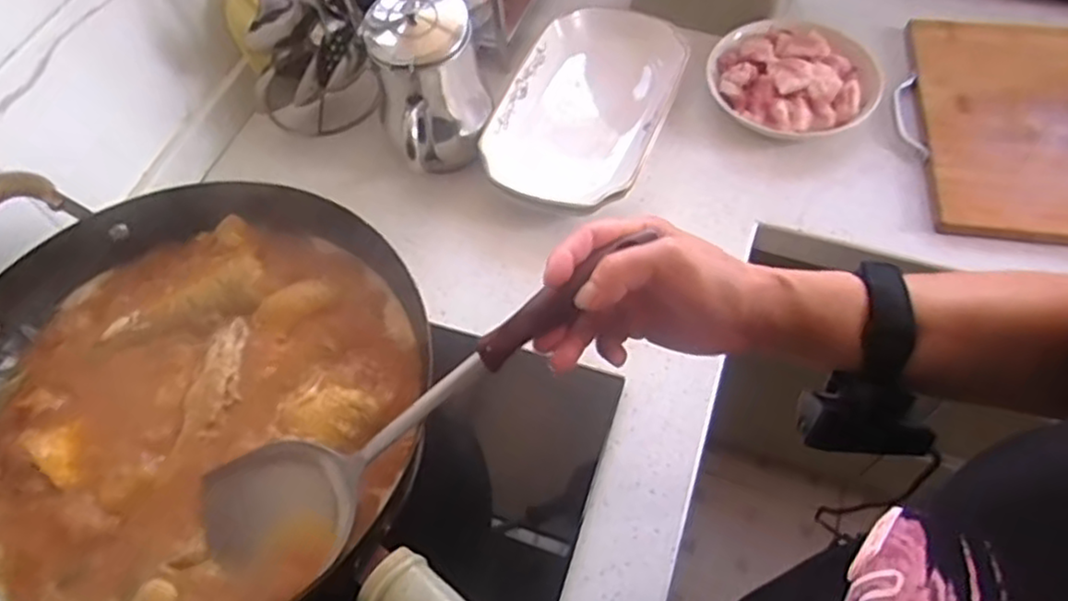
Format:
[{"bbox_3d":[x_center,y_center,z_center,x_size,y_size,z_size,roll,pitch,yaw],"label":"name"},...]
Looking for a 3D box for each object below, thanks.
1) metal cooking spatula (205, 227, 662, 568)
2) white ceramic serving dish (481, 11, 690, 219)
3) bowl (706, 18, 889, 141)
[{"bbox_3d":[-0.076,0.061,0.419,0.305,0.039,0.067,-37,61,13],"label":"metal cooking spatula"},{"bbox_3d":[0.051,-0.203,0.743,0.165,0.055,0.259,19,63,14],"label":"white ceramic serving dish"},{"bbox_3d":[0.273,-0.235,0.745,0.167,0.045,0.137,30,66,19],"label":"bowl"}]

